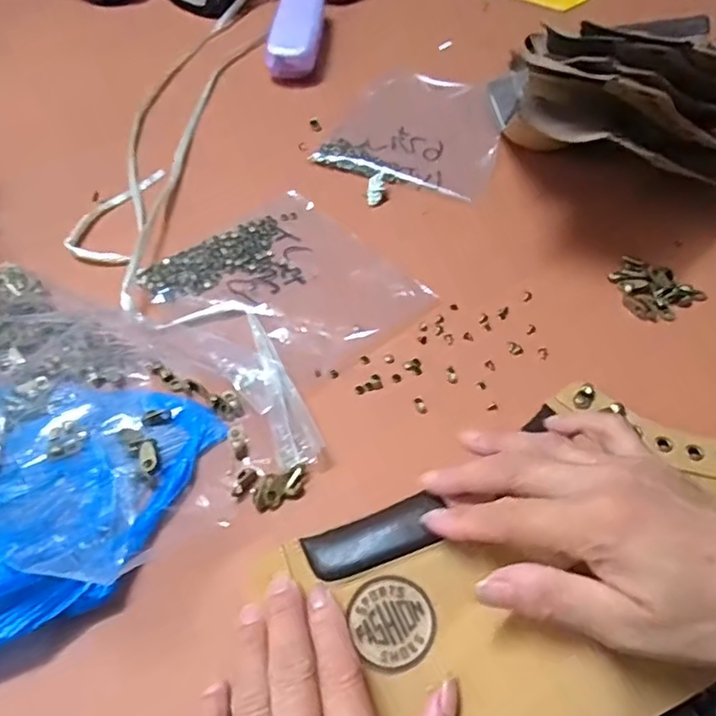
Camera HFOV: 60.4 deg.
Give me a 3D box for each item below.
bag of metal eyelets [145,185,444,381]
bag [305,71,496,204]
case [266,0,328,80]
[{"bbox_3d":[-0.051,-0.047,0.407,0.145,0.012,0.146,-36,60,-24],"label":"bag of metal eyelets"},{"bbox_3d":[0.046,-0.184,0.506,0.133,0.009,0.165,18,55,13],"label":"bag"},{"bbox_3d":[-0.056,-0.313,0.590,0.044,0.039,0.130,3,53,3],"label":"case"}]

